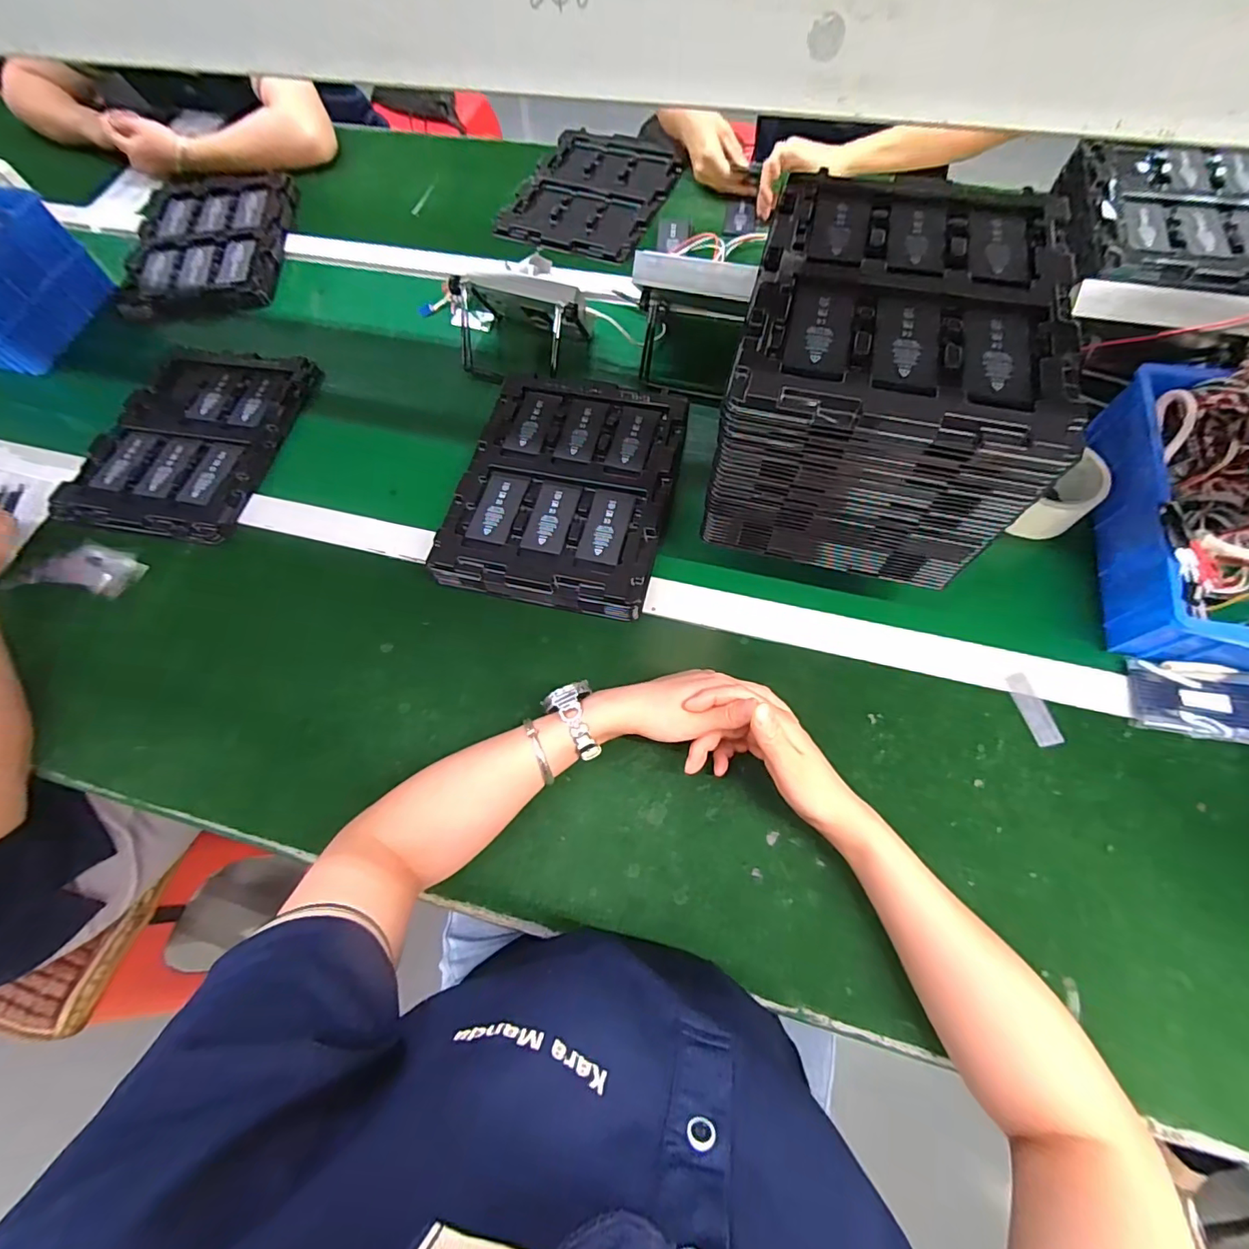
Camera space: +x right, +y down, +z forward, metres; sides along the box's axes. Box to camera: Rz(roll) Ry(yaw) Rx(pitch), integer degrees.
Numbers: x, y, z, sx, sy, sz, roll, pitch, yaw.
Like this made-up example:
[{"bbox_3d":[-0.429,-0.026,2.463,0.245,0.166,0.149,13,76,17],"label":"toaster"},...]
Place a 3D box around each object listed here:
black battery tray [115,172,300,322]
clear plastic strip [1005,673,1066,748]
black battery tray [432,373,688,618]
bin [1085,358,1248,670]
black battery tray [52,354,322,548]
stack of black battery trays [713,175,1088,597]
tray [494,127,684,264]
[{"bbox_3d":[-0.613,-0.556,0.774,0.223,0.021,0.286,-2,67,2],"label":"black battery tray"},{"bbox_3d":[0.368,0.075,0.475,0.024,0.004,0.068,-9,67,-2],"label":"clear plastic strip"},{"bbox_3d":[-0.059,-0.151,0.577,0.216,0.038,0.274,12,68,7],"label":"black battery tray"},{"bbox_3d":[0.584,-0.105,0.488,0.224,0.099,0.314,12,68,8],"label":"bin"},{"bbox_3d":[-0.530,-0.231,0.643,0.223,0.022,0.267,10,68,7],"label":"black battery tray"},{"bbox_3d":[0.207,-0.208,0.448,0.213,0.159,0.271,13,68,8],"label":"stack of black battery trays"},{"bbox_3d":[-0.044,-0.669,0.813,0.215,0.009,0.288,20,69,11],"label":"tray"}]

